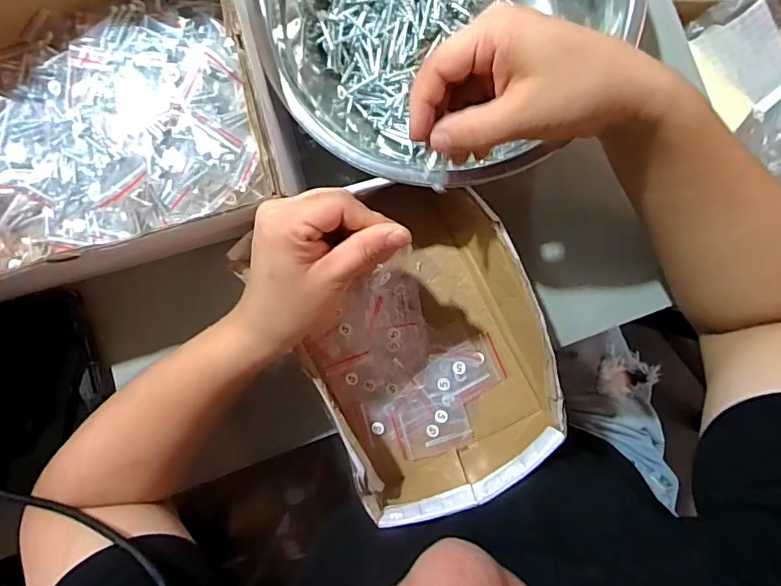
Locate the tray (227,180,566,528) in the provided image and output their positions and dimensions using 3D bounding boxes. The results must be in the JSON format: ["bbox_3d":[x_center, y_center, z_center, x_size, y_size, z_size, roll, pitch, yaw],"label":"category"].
[{"bbox_3d":[0.026,0.042,0.367,0.162,0.063,0.201,-26,91,3],"label":"tray"}]

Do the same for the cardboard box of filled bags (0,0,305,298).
[{"bbox_3d":[-0.225,-0.118,0.354,0.291,0.095,0.195,-18,91,2],"label":"cardboard box of filled bags"}]

